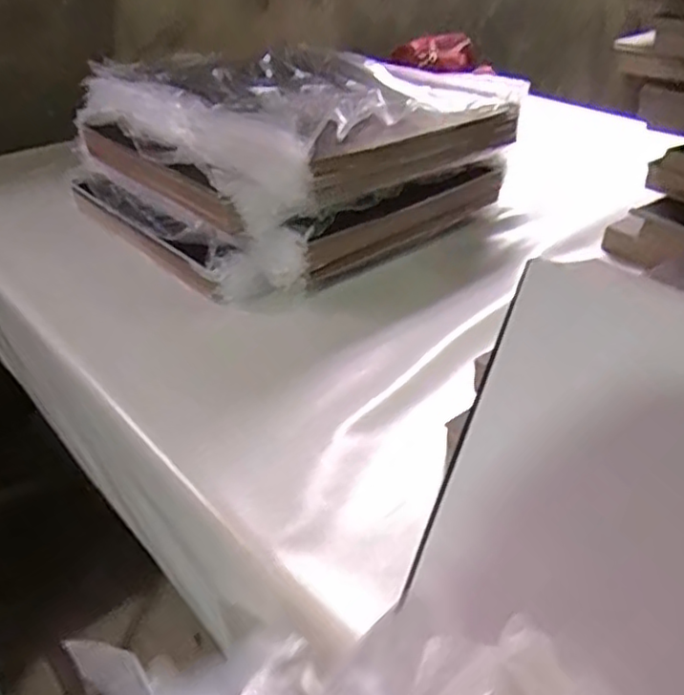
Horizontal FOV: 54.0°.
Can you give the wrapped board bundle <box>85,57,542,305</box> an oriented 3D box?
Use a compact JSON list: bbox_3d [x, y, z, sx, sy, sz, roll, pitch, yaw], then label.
[{"bbox_3d":[-0.091,-0.303,1.005,0.505,0.189,0.501,-29,43,-34],"label":"wrapped board bundle"}]

